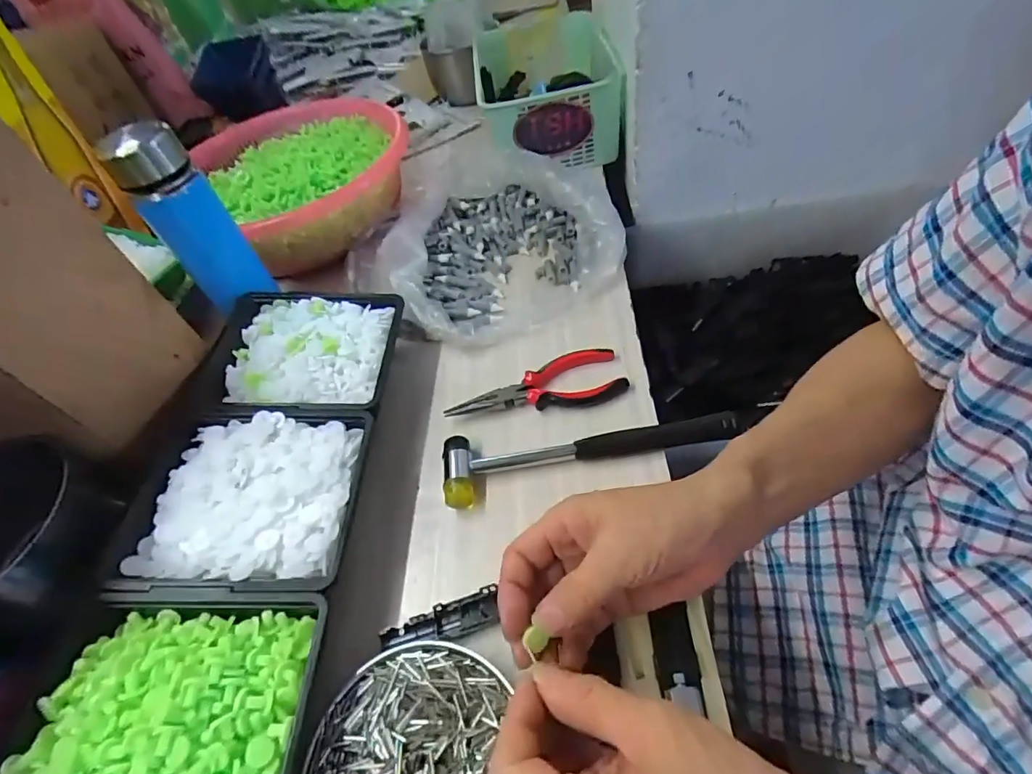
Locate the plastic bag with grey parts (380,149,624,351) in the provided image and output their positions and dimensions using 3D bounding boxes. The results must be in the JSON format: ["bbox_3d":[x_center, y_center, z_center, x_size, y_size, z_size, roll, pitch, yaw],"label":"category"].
[{"bbox_3d":[-0.037,-0.191,0.589,0.246,0.065,0.315,-23,49,-7],"label":"plastic bag with grey parts"}]

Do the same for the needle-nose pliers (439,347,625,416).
[{"bbox_3d":[0.017,0.000,0.459,0.158,0.012,0.053,-15,49,-1],"label":"needle-nose pliers"}]

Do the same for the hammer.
[{"bbox_3d":[0.066,0.051,0.408,0.249,0.023,0.054,-10,49,4],"label":"hammer"}]

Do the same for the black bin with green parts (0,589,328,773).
[{"bbox_3d":[-0.201,0.193,0.289,0.162,0.050,0.143,-6,49,7],"label":"black bin with green parts"}]

